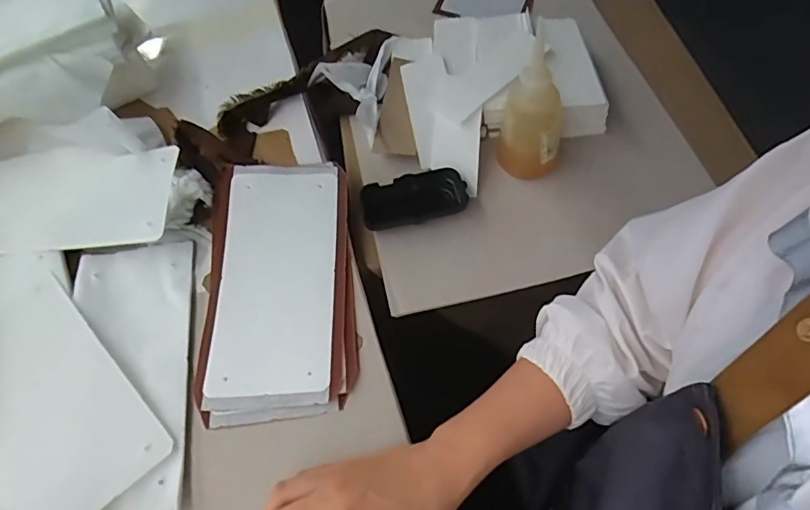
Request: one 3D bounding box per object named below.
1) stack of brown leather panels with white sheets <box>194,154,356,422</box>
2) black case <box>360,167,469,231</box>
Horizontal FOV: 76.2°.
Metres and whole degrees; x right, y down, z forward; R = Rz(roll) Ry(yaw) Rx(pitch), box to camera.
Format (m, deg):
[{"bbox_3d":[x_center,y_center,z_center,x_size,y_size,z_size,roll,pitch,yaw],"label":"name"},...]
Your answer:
[{"bbox_3d":[-0.122,0.020,0.497,0.138,0.024,0.263,-7,61,-1],"label":"stack of brown leather panels with white sheets"},{"bbox_3d":[0.009,-0.061,0.555,0.110,0.020,0.051,-15,61,-5],"label":"black case"}]

